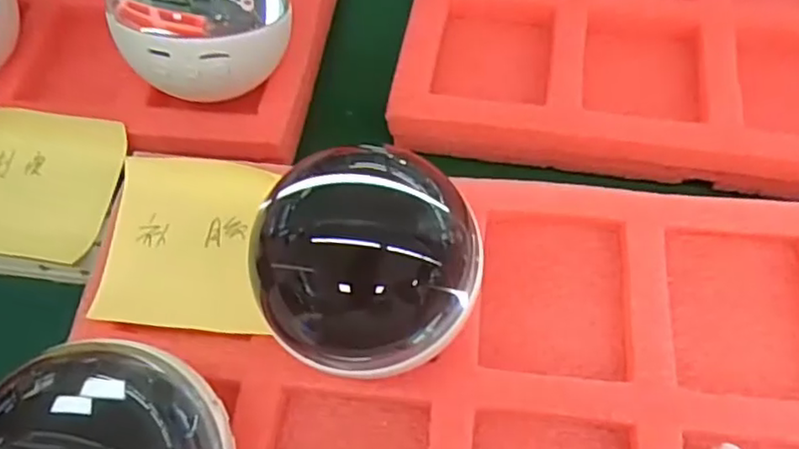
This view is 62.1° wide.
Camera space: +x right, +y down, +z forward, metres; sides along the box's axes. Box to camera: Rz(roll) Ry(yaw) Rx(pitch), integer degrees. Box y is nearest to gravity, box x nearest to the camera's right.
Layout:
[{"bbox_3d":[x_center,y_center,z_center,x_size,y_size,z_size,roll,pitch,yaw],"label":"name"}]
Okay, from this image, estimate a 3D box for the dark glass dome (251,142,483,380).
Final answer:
[{"bbox_3d":[-0.009,0.018,0.223,0.069,0.066,0.062,-1,62,2],"label":"dark glass dome"}]

